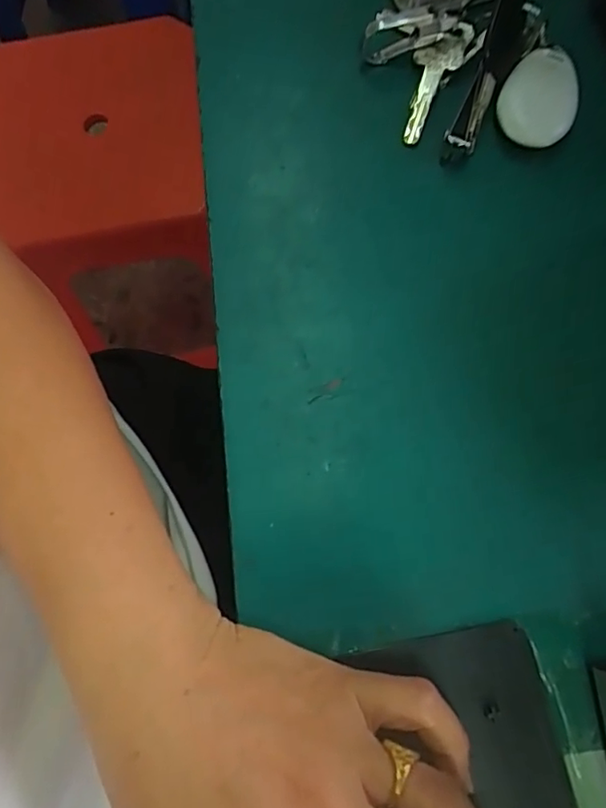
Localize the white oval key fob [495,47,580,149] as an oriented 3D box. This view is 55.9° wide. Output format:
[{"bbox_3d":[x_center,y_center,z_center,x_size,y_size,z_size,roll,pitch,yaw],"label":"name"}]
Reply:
[{"bbox_3d":[0.117,-0.151,0.281,0.036,0.009,0.051,21,77,6],"label":"white oval key fob"}]

